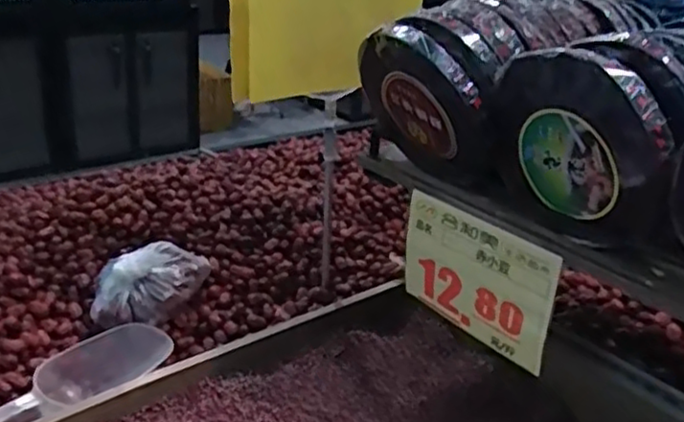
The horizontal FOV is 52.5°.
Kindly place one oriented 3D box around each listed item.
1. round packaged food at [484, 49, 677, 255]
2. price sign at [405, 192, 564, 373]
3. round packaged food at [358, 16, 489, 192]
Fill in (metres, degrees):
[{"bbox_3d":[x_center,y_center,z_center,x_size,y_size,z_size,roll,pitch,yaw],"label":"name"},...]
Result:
[{"bbox_3d":[0.223,-0.058,0.663,0.049,0.177,0.198,-17,32,-28],"label":"round packaged food"},{"bbox_3d":[0.150,0.077,0.799,0.012,0.143,0.209,-16,30,-37],"label":"price sign"},{"bbox_3d":[0.090,-0.119,0.781,0.030,0.191,0.175,-40,47,-20],"label":"round packaged food"}]

